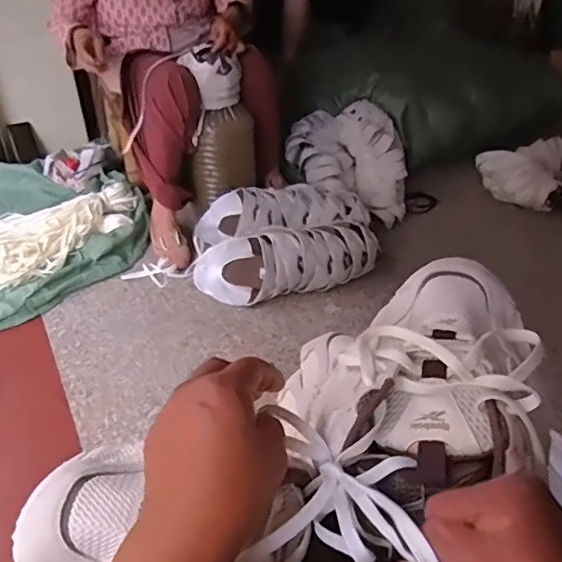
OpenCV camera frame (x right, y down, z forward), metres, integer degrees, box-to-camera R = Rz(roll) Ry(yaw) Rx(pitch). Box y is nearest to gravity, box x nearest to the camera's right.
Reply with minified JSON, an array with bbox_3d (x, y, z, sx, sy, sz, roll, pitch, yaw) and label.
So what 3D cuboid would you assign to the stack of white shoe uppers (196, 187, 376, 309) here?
[{"bbox_3d":[0.006,-0.115,1.482,0.466,0.143,0.357,-3,40,-5],"label":"stack of white shoe uppers"}]

